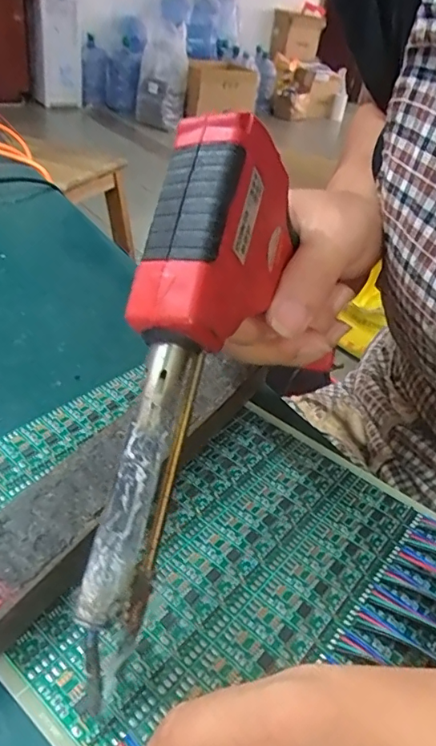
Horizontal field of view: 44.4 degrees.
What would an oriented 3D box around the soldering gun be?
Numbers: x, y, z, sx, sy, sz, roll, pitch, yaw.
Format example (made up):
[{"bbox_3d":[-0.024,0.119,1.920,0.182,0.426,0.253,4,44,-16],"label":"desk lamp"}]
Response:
[{"bbox_3d":[-0.013,0.008,0.174,0.042,0.046,0.185,14,75,9],"label":"soldering gun"}]

